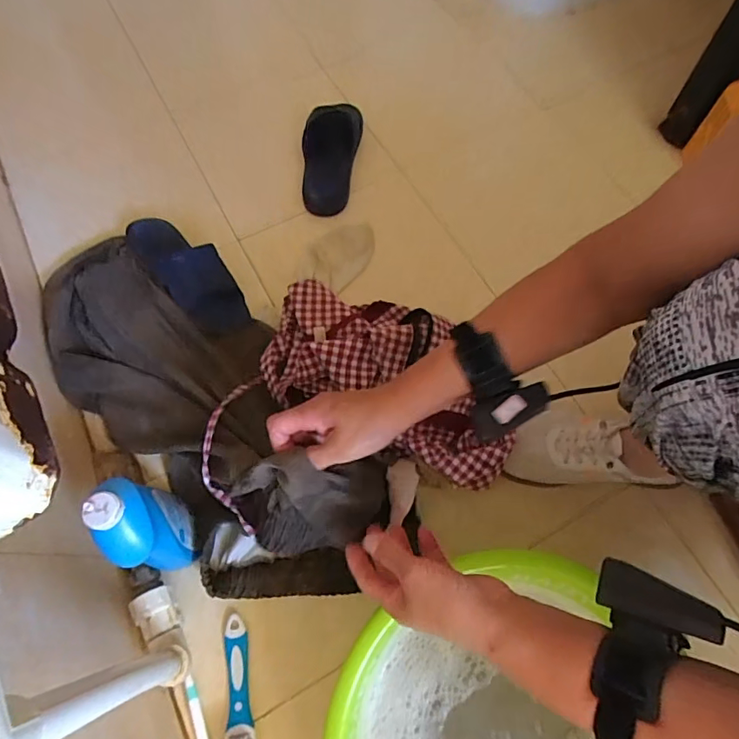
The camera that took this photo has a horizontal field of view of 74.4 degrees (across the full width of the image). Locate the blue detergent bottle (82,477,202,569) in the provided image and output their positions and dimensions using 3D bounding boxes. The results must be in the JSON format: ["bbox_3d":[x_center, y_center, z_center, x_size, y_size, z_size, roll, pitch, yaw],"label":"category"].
[{"bbox_3d":[-0.227,0.168,0.508,0.056,0.177,0.079,-21,69,-10],"label":"blue detergent bottle"}]

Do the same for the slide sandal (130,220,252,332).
[{"bbox_3d":[-0.262,-0.141,0.700,0.093,0.071,0.253,-38,73,-16],"label":"slide sandal"}]

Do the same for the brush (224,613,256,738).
[{"bbox_3d":[-0.138,0.366,0.516,0.036,0.024,0.188,-8,67,-4],"label":"brush"}]

